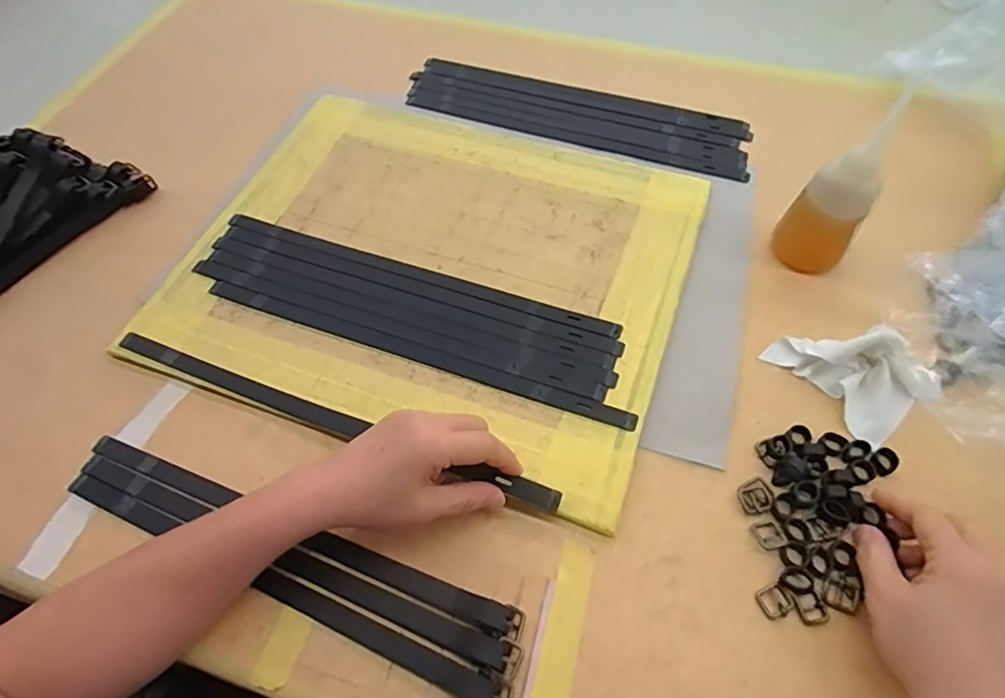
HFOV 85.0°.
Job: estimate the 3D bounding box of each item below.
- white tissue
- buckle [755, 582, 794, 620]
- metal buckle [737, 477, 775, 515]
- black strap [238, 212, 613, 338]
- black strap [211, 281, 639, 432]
[{"bbox_3d":[0.290,0.015,0.453,0.075,0.033,0.109,-34,64,-17],"label":"white tissue"},{"bbox_3d":[0.186,0.171,0.374,0.022,0.004,0.019,-22,61,-11],"label":"buckle"},{"bbox_3d":[0.189,0.110,0.410,0.022,0.007,0.024,-16,60,-7],"label":"metal buckle"},{"bbox_3d":[-0.084,-0.073,0.513,0.378,0.008,0.024,17,61,12],"label":"black strap"},{"bbox_3d":[-0.081,0.001,0.474,0.384,0.006,0.019,17,61,12],"label":"black strap"}]

